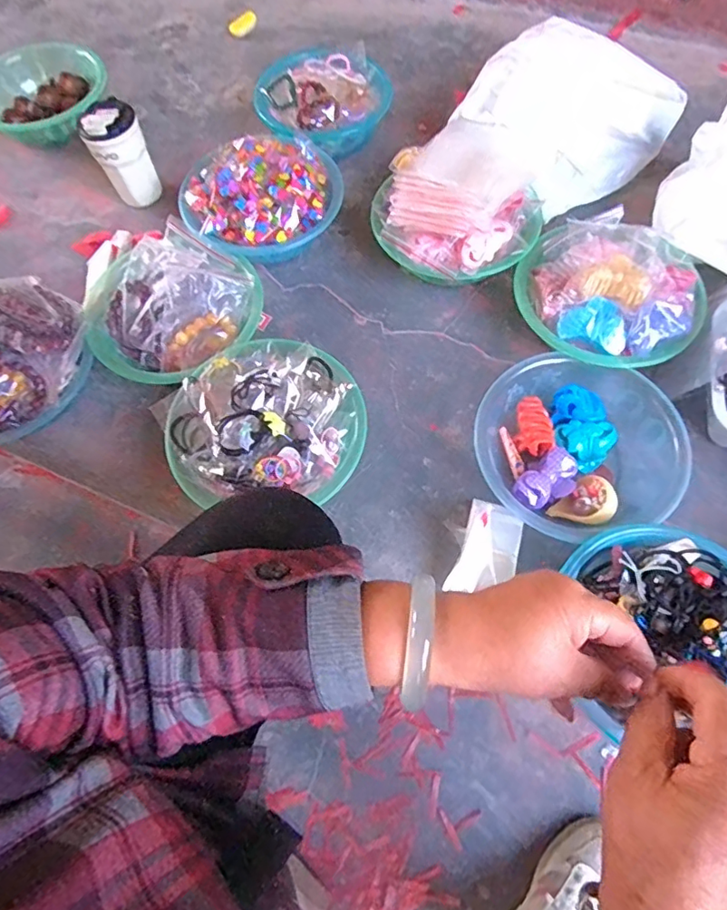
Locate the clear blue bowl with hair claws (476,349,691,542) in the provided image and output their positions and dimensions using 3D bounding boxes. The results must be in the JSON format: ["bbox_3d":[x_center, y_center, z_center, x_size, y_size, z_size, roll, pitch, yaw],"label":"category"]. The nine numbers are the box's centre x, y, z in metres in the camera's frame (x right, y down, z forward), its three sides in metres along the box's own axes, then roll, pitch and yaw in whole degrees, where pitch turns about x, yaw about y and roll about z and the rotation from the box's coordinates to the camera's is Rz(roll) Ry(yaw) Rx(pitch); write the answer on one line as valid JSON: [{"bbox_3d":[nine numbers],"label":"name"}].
[{"bbox_3d":[0.259,-0.010,0.654,0.228,0.070,0.215,-1,66,2],"label":"clear blue bowl with hair claws"}]

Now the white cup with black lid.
[{"bbox_3d":[-0.380,-0.468,0.848,0.084,0.151,0.086,-31,68,-11],"label":"white cup with black lid"}]

